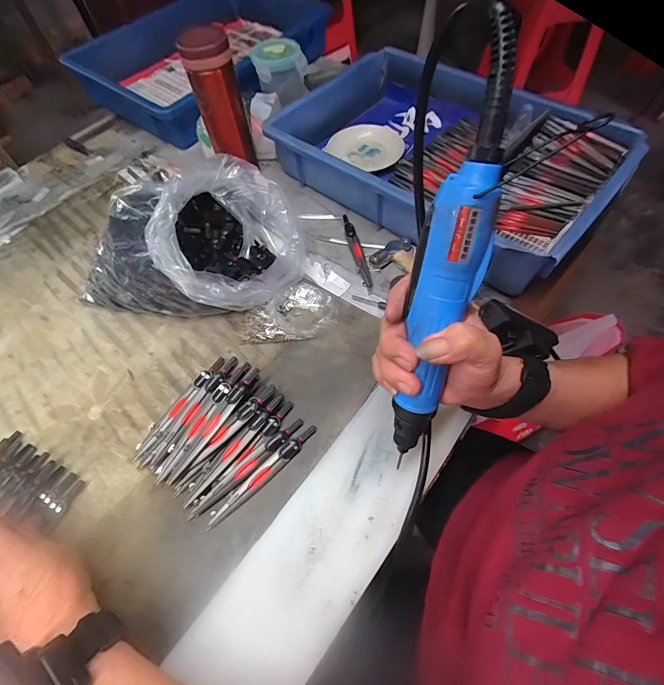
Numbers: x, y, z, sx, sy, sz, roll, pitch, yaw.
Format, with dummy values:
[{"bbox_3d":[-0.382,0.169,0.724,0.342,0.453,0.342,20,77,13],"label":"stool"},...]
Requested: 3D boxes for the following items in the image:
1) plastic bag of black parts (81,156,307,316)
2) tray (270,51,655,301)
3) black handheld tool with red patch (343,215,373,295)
[{"bbox_3d":[-0.161,-0.131,0.461,0.245,0.112,0.197,12,60,10],"label":"plastic bag of black parts"},{"bbox_3d":[0.147,-0.288,0.553,0.495,0.093,0.320,39,66,25],"label":"tray"},{"bbox_3d":[0.034,-0.122,0.498,0.014,0.011,0.137,-11,57,-4],"label":"black handheld tool with red patch"}]

